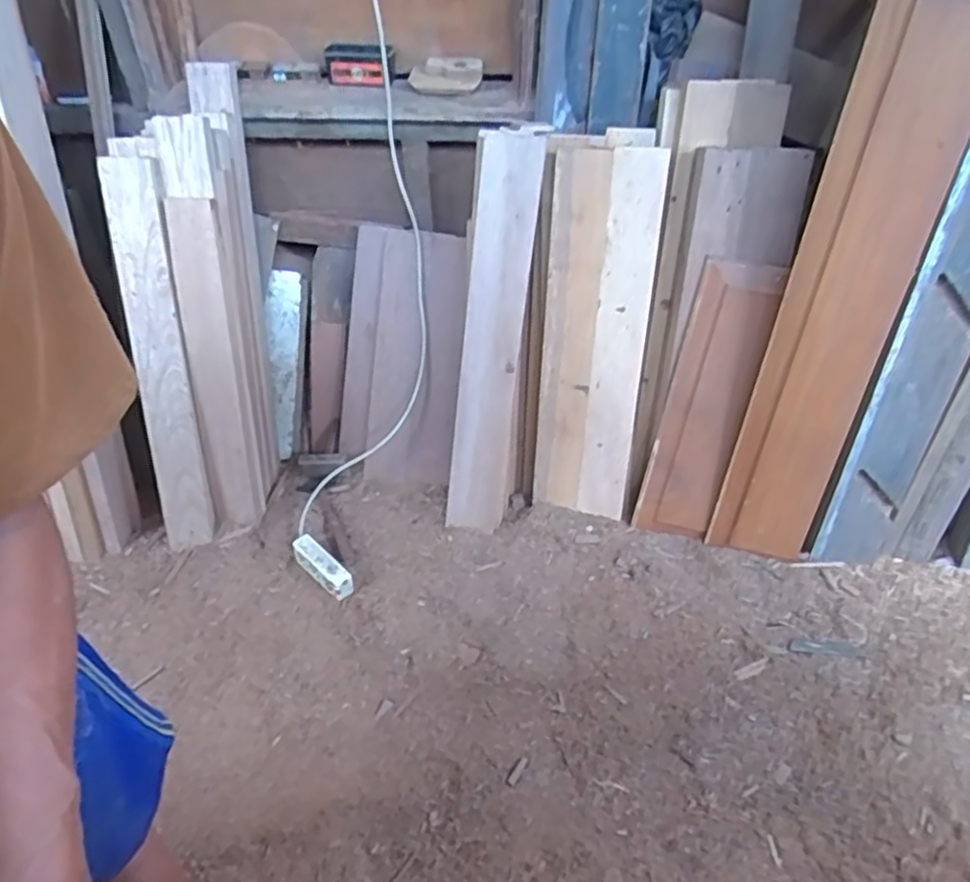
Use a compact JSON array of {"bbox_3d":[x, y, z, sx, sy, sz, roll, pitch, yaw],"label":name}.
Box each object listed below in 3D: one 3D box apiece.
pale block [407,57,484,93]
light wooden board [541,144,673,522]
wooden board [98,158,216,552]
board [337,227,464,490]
[{"bbox_3d":[-0.078,-0.704,1.305,0.148,0.058,0.029,5,41,20],"label":"pale block"},{"bbox_3d":[0.216,-0.178,1.360,0.204,0.753,0.047,0,28,-1],"label":"light wooden board"},{"bbox_3d":[-0.629,-0.136,1.317,0.099,0.747,0.024,-4,20,-8],"label":"wooden board"},{"bbox_3d":[-0.197,-0.178,1.521,0.294,0.552,0.031,12,15,25],"label":"board"}]

